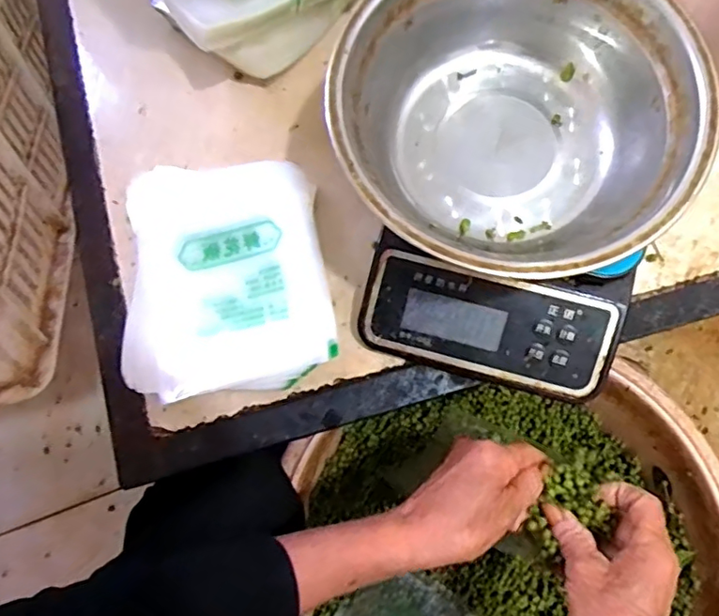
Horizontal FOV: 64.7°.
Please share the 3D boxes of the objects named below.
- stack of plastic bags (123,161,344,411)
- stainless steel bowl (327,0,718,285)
[{"bbox_3d":[-0.086,-0.020,0.363,0.132,0.039,0.149,-7,77,0],"label":"stack of plastic bags"},{"bbox_3d":[0.081,-0.102,0.314,0.182,0.060,0.184,0,77,1],"label":"stainless steel bowl"}]

